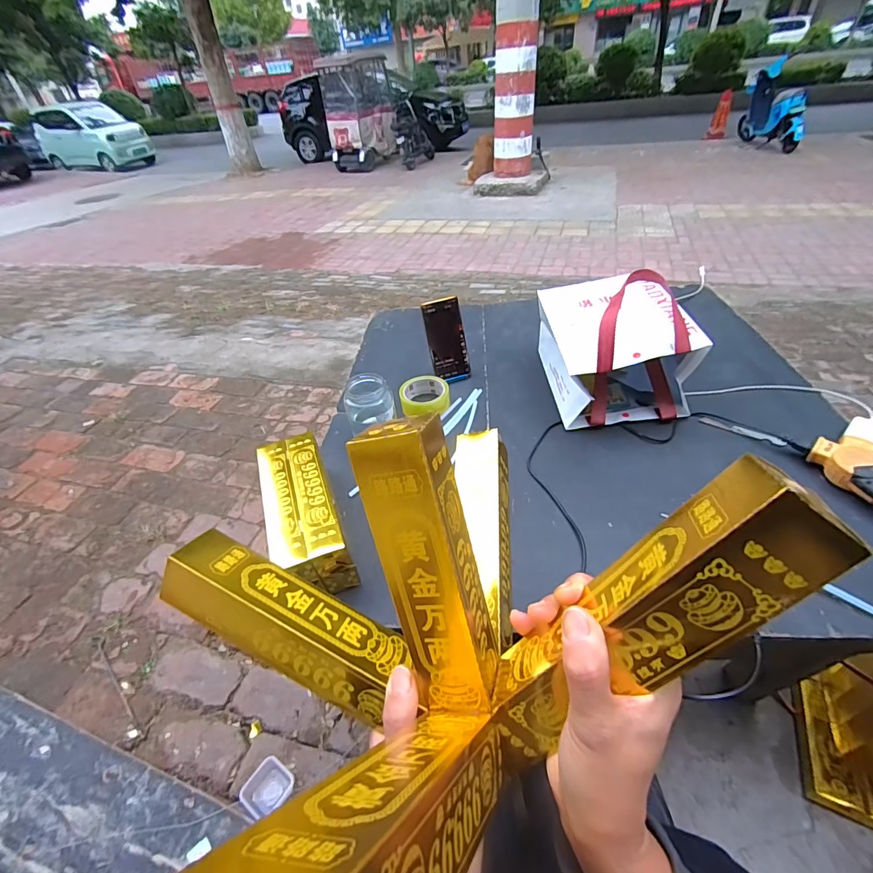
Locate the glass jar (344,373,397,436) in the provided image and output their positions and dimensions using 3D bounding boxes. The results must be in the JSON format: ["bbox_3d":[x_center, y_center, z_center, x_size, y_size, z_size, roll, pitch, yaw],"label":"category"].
[{"bbox_3d":[-0.112,-0.046,0.718,0.079,0.101,0.079,-4,42,3],"label":"glass jar"}]

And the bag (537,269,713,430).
[{"bbox_3d":[0.297,-0.183,0.725,0.196,0.215,0.262,-5,42,1],"label":"bag"}]

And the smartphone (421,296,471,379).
[{"bbox_3d":[0.021,-0.191,0.830,0.073,0.154,0.011,-14,22,-5],"label":"smartphone"}]

